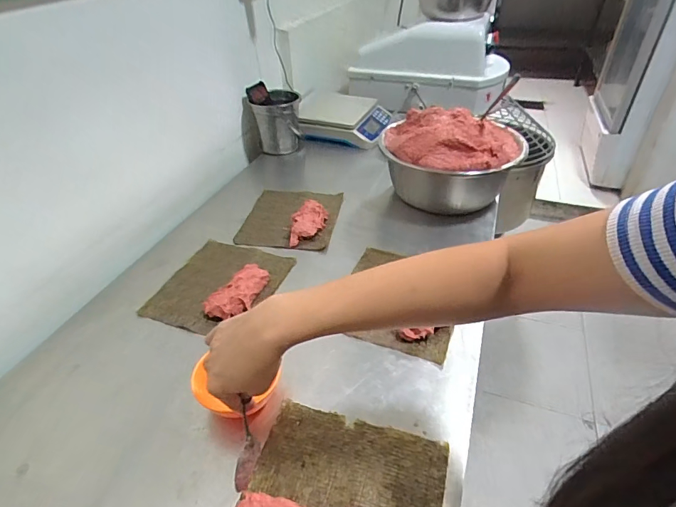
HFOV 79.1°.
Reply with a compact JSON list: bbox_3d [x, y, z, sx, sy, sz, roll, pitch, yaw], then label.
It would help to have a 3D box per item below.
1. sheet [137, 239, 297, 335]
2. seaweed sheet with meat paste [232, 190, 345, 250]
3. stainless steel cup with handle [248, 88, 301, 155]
[{"bbox_3d":[-0.195,0.044,0.677,0.177,0.031,0.200,13,42,18],"label":"sheet"},{"bbox_3d":[-0.093,-0.086,0.825,0.176,0.029,0.200,5,40,9],"label":"seaweed sheet with meat paste"},{"bbox_3d":[-0.155,-0.340,1.075,0.110,0.133,0.124,5,39,8],"label":"stainless steel cup with handle"}]

